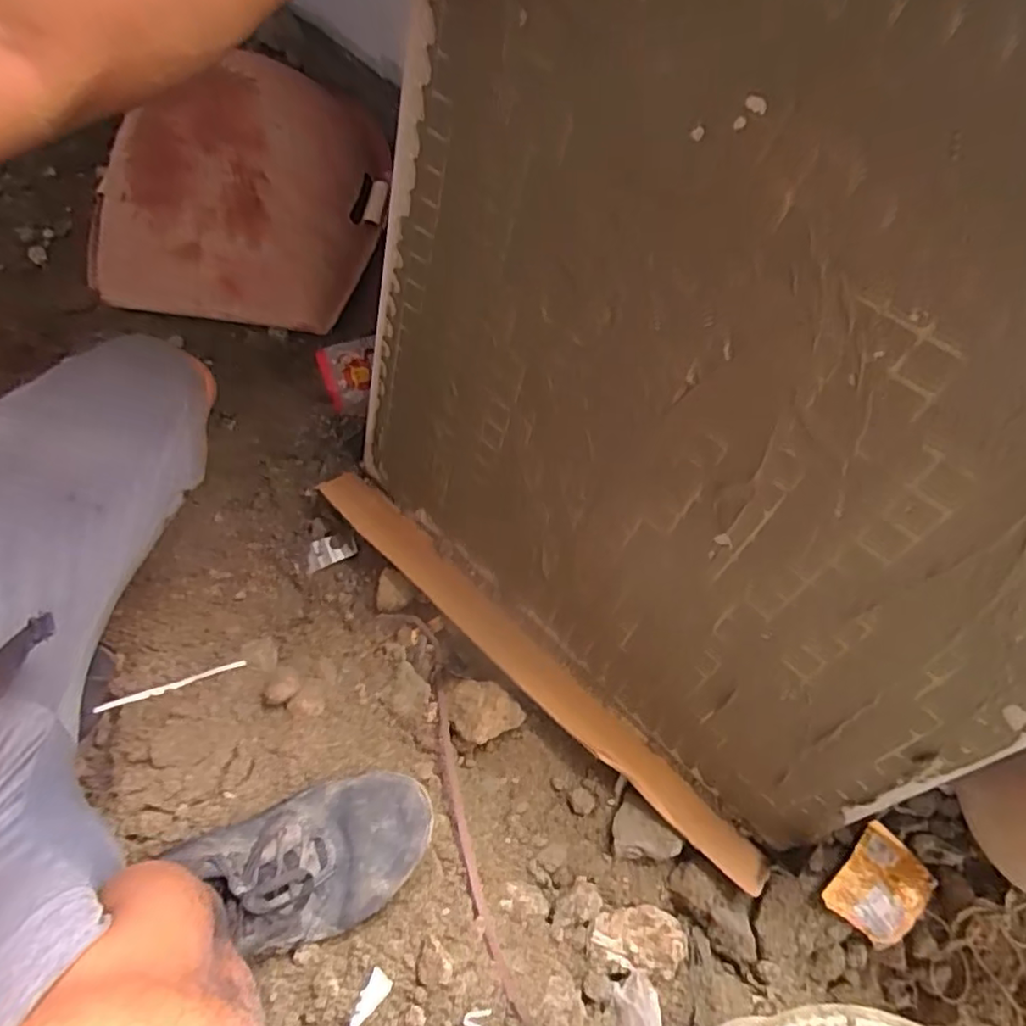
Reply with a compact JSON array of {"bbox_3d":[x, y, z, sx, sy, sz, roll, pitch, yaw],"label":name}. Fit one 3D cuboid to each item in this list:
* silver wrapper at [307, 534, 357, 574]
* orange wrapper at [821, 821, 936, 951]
[{"bbox_3d":[-0.218,0.045,0.734,0.062,0.013,0.033,-21,70,-7],"label":"silver wrapper"},{"bbox_3d":[0.320,0.328,0.541,0.070,0.024,0.085,41,75,15],"label":"orange wrapper"}]

